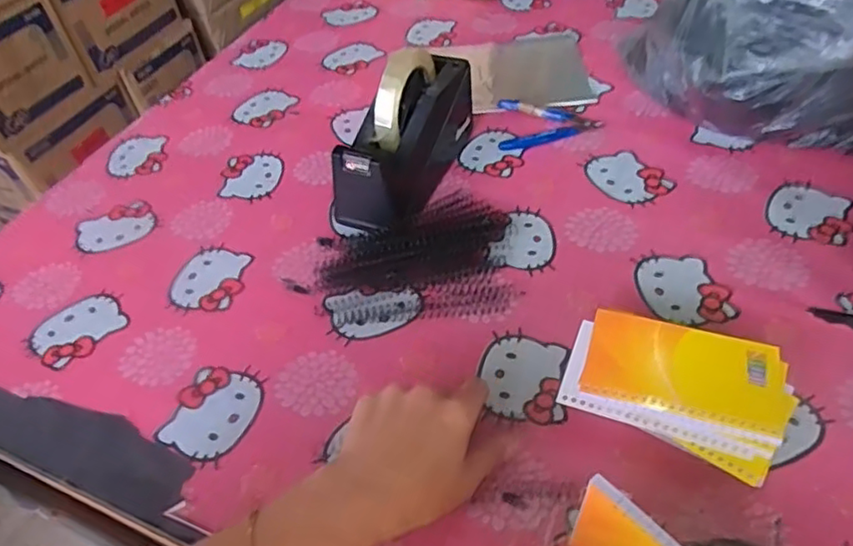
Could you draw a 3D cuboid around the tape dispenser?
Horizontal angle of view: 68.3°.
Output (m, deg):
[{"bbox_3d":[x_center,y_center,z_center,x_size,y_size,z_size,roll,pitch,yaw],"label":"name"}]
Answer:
[{"bbox_3d":[-0.025,-0.140,0.635,0.078,0.125,0.209,13,50,18],"label":"tape dispenser"}]

